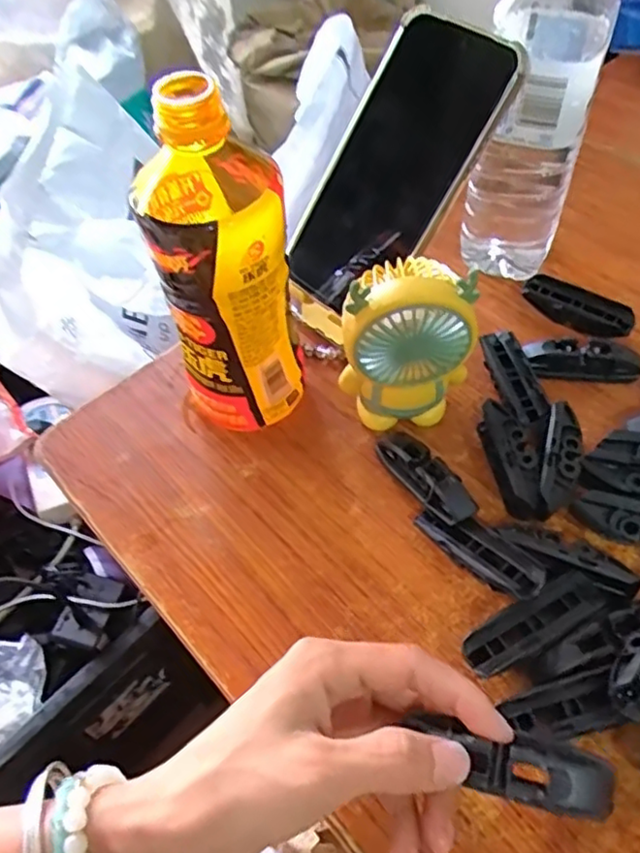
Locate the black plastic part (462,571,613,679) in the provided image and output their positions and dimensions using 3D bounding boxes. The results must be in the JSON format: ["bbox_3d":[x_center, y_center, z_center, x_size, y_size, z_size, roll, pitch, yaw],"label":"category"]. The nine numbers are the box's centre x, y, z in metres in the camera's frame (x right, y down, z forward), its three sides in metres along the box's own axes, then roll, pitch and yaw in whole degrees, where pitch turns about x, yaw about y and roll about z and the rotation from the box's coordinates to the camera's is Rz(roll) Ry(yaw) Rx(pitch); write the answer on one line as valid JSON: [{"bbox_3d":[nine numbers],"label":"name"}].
[{"bbox_3d":[0.101,0.095,0.306,0.071,0.018,0.022,-26,56,-14],"label":"black plastic part"}]

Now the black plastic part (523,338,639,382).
[{"bbox_3d":[0.163,-0.040,0.401,0.069,0.018,0.020,2,54,7],"label":"black plastic part"}]

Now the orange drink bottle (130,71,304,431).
[{"bbox_3d":[-0.050,-0.080,0.343,0.063,0.187,0.074,-12,54,-4],"label":"orange drink bottle"}]

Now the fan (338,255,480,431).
[{"bbox_3d":[0.046,-0.040,0.353,0.065,0.111,0.037,-9,53,-2],"label":"fan"}]

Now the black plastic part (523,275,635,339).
[{"bbox_3d":[0.171,-0.078,0.428,0.071,0.018,0.025,33,63,26],"label":"black plastic part"}]

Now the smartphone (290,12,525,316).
[{"bbox_3d":[0.042,-0.148,0.378,0.013,0.168,0.087,-2,38,-50],"label":"smartphone"}]

